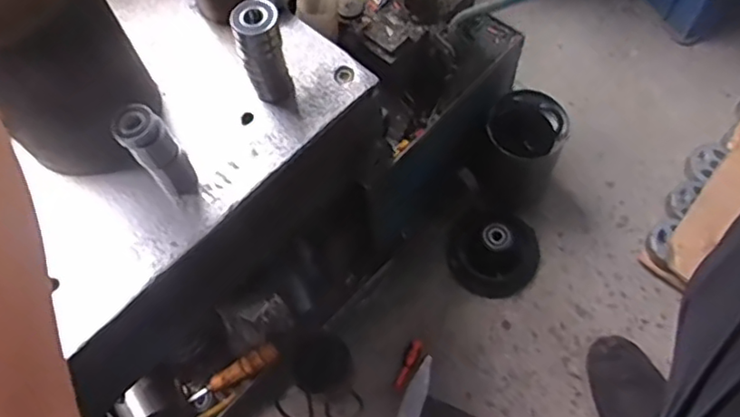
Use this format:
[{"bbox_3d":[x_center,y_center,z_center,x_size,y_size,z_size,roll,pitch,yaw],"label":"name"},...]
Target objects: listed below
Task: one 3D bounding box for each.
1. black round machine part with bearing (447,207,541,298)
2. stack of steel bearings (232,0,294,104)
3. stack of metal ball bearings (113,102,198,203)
[{"bbox_3d":[0.195,0.059,0.979,0.147,0.067,0.143,-33,66,-12],"label":"black round machine part with bearing"},{"bbox_3d":[-0.096,-0.136,0.568,0.040,0.103,0.036,-10,63,-2],"label":"stack of steel bearings"},{"bbox_3d":[-0.183,-0.047,0.541,0.040,0.098,0.042,-34,67,-13],"label":"stack of metal ball bearings"}]

